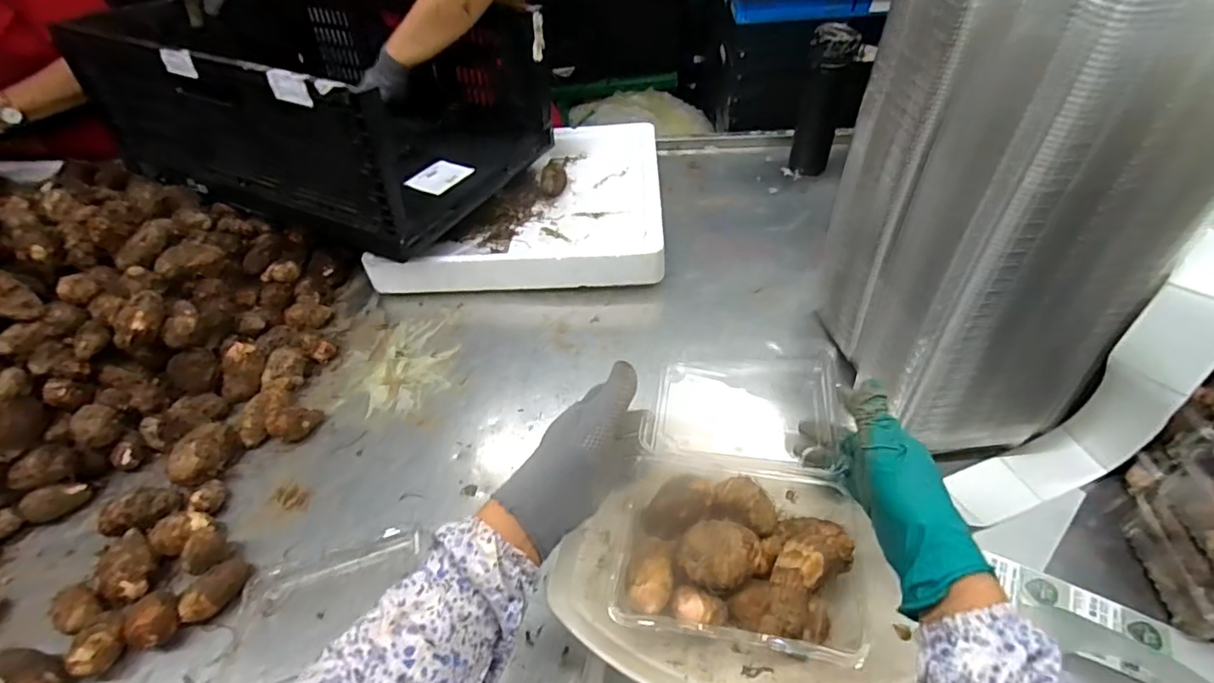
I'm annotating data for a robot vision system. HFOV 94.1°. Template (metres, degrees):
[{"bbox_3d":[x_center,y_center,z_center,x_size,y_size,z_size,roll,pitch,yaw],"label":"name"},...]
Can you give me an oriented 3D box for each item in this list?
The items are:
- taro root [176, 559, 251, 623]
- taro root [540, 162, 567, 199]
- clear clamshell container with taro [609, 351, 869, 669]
[{"bbox_3d":[-0.383,0.244,0.554,0.029,0.035,0.063,23,53,22],"label":"taro root"},{"bbox_3d":[-0.091,-0.273,0.968,0.043,0.039,0.049,-5,48,-1],"label":"taro root"},{"bbox_3d":[0.118,0.109,0.470,0.182,0.070,0.271,7,49,10],"label":"clear clamshell container with taro"}]

